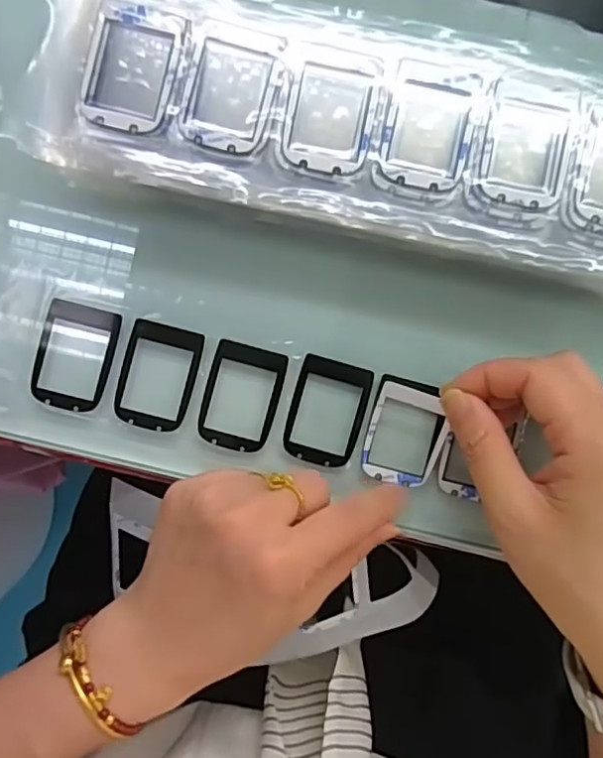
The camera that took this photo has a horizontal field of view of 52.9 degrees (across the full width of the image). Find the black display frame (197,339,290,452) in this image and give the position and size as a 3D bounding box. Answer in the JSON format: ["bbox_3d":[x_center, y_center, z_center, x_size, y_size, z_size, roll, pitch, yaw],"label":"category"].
[{"bbox_3d":[-0.029,0.009,0.297,0.035,0.004,0.051,15,89,-1],"label":"black display frame"}]

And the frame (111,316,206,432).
[{"bbox_3d":[-0.070,-0.001,0.296,0.036,0.004,0.051,14,89,-1],"label":"frame"}]

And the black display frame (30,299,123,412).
[{"bbox_3d":[-0.111,-0.011,0.295,0.036,0.004,0.051,13,89,-1],"label":"black display frame"}]

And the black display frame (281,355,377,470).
[{"bbox_3d":[0.013,0.016,0.296,0.036,0.004,0.051,15,89,-1],"label":"black display frame"}]

